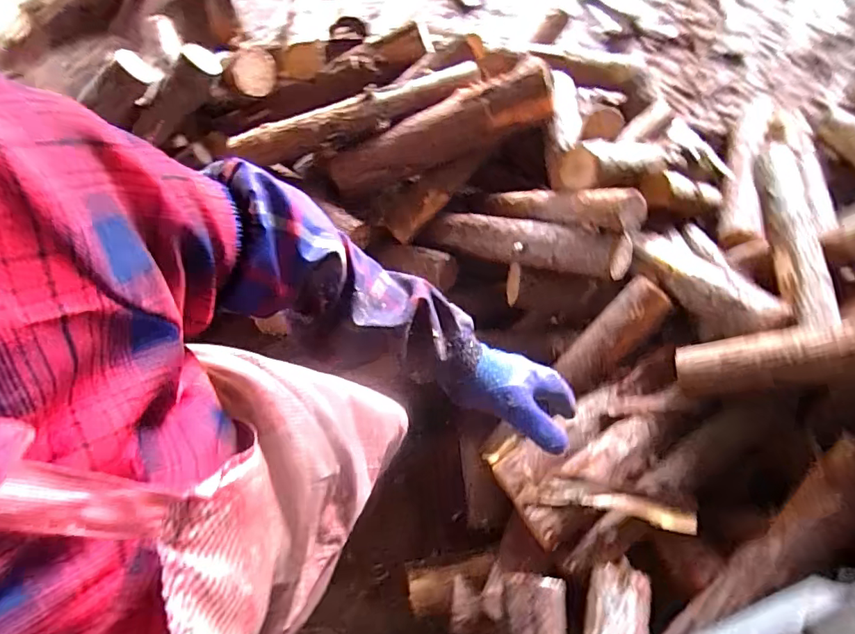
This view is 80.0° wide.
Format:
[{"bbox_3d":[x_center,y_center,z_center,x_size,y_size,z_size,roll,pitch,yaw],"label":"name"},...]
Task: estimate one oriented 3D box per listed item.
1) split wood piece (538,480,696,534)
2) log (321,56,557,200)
[{"bbox_3d":[0.328,0.327,0.884,0.256,0.023,0.047,10,72,6],"label":"split wood piece"},{"bbox_3d":[0.023,-0.402,1.131,0.513,0.101,0.119,-21,71,13],"label":"log"}]

